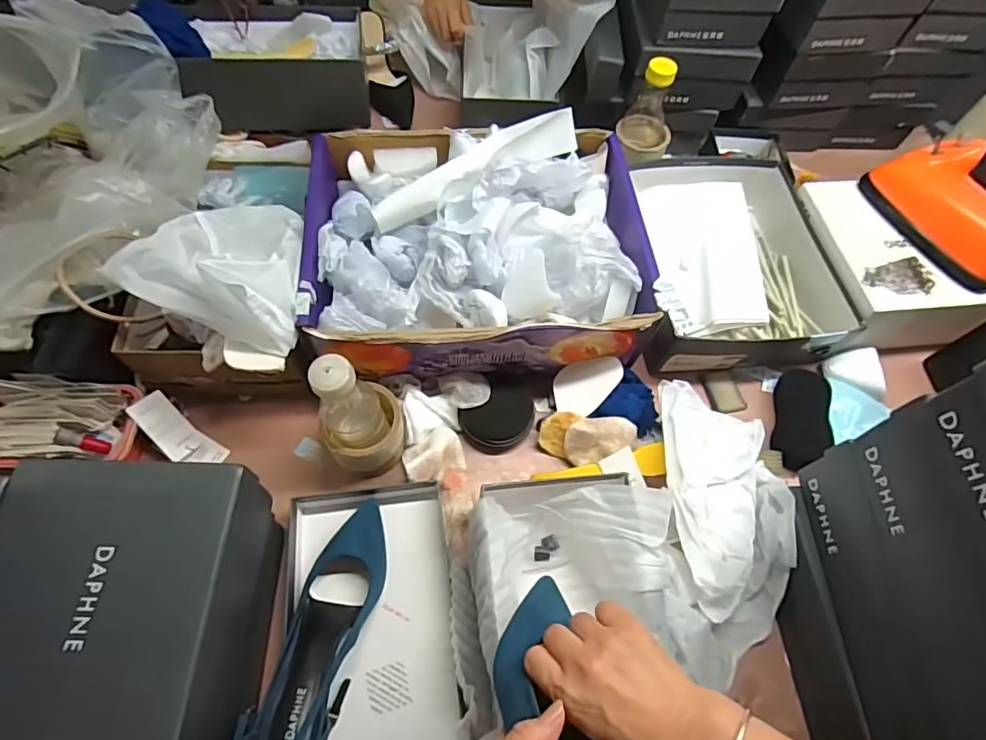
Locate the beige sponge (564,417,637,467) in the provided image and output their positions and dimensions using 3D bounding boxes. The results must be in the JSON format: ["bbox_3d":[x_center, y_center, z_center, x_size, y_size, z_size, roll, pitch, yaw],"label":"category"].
[{"bbox_3d":[0.133,0.084,0.638,0.089,0.031,0.048,-7,63,-8],"label":"beige sponge"}]

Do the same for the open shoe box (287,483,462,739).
[{"bbox_3d":[-0.122,0.279,0.541,0.163,0.046,0.307,-5,63,-6],"label":"open shoe box"}]

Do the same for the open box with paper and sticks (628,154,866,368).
[{"bbox_3d":[0.331,-0.171,0.759,0.244,0.080,0.350,-1,63,-5],"label":"open box with paper and sticks"}]

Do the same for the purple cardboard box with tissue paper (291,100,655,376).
[{"bbox_3d":[-0.022,-0.163,0.663,0.400,0.143,0.320,-3,63,-6],"label":"purple cardboard box with tissue paper"}]

